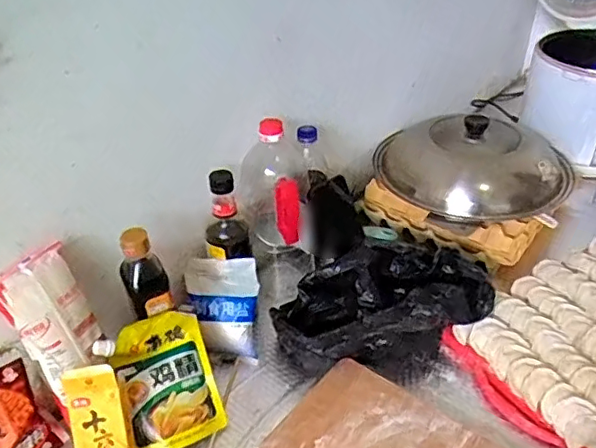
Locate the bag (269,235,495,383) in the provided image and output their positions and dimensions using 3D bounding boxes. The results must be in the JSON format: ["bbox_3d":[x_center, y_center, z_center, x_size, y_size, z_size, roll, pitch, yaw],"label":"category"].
[{"bbox_3d":[0.115,0.116,0.810,0.285,0.133,0.158,-16,39,-18],"label":"bag"}]

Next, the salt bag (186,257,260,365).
[{"bbox_3d":[-0.107,0.119,0.802,0.101,0.145,0.025,2,3,1],"label":"salt bag"}]

